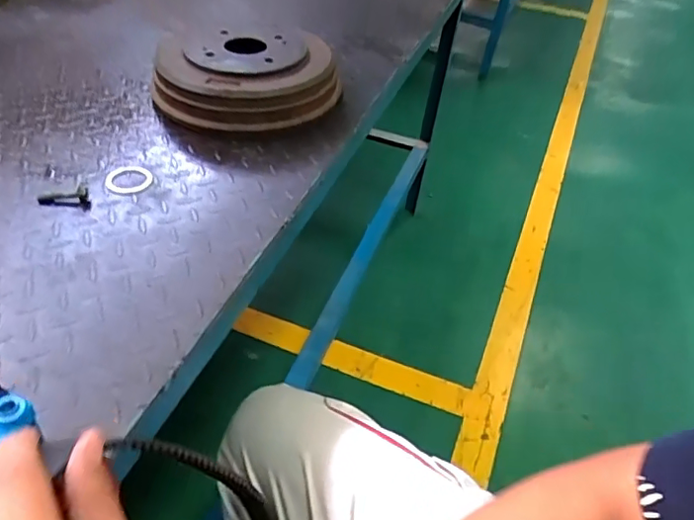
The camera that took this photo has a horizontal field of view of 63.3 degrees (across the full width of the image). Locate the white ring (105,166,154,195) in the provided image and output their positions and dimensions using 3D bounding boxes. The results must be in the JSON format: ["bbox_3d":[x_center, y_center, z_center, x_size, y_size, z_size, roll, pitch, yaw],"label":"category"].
[{"bbox_3d":[-0.256,-0.096,0.668,0.048,0.006,0.056,18,43,13],"label":"white ring"}]

